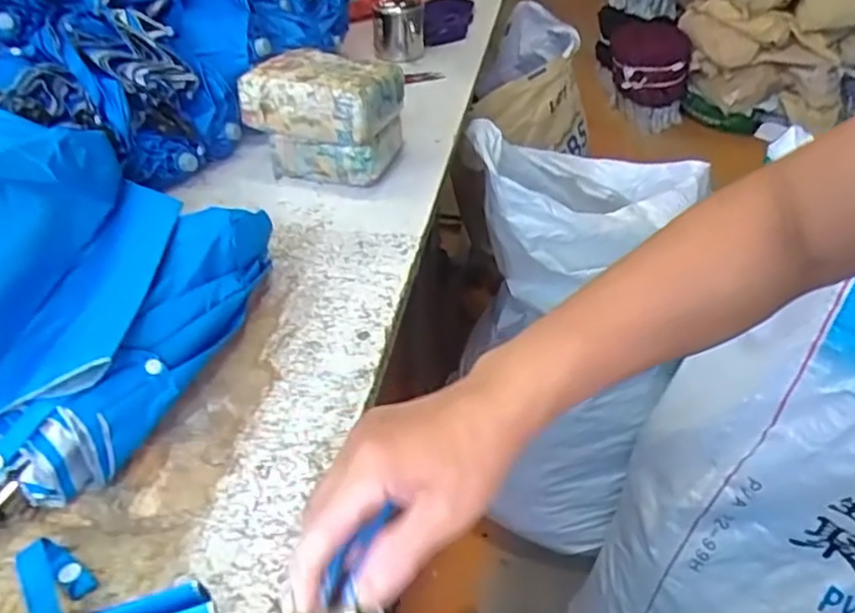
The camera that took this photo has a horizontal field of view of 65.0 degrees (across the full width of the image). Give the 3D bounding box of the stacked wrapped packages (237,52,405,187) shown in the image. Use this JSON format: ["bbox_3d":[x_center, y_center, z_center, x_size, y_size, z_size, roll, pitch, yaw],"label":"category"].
[{"bbox_3d":[-0.108,-0.211,0.762,0.153,0.121,0.124,17,41,20],"label":"stacked wrapped packages"}]

